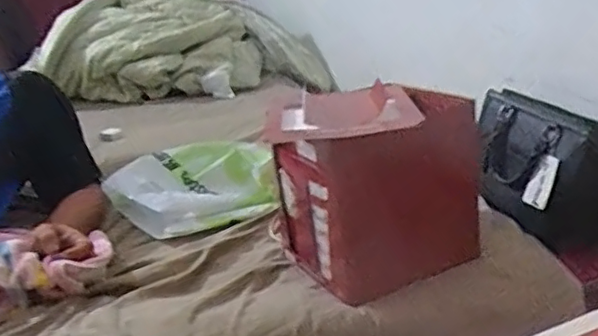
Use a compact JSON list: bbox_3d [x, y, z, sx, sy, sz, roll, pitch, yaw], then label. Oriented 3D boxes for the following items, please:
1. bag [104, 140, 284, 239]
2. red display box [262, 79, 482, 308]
[{"bbox_3d":[-0.193,0.029,1.146,0.308,0.078,0.214,-6,23,-7],"label":"bag"},{"bbox_3d":[0.098,0.016,0.912,0.250,0.248,0.235,-14,25,-25],"label":"red display box"}]

